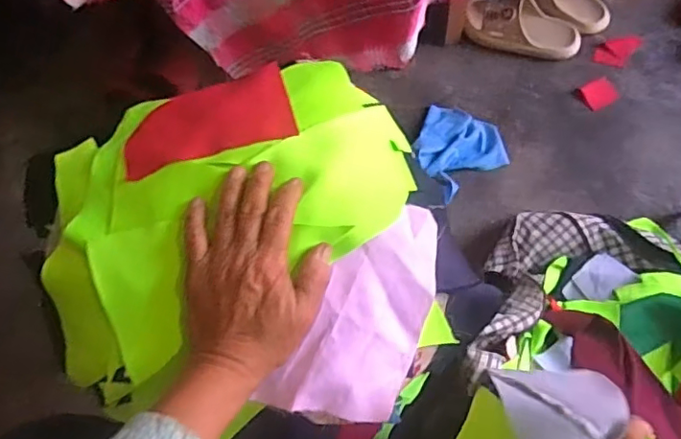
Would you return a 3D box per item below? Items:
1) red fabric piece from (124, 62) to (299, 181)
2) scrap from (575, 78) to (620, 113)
[{"bbox_3d":[-0.112,-0.084,0.481,0.142,0.021,0.081,-19,66,-4],"label":"red fabric piece"},{"bbox_3d":[0.460,-0.224,1.018,0.065,0.010,0.049,-31,67,-9],"label":"scrap"}]

